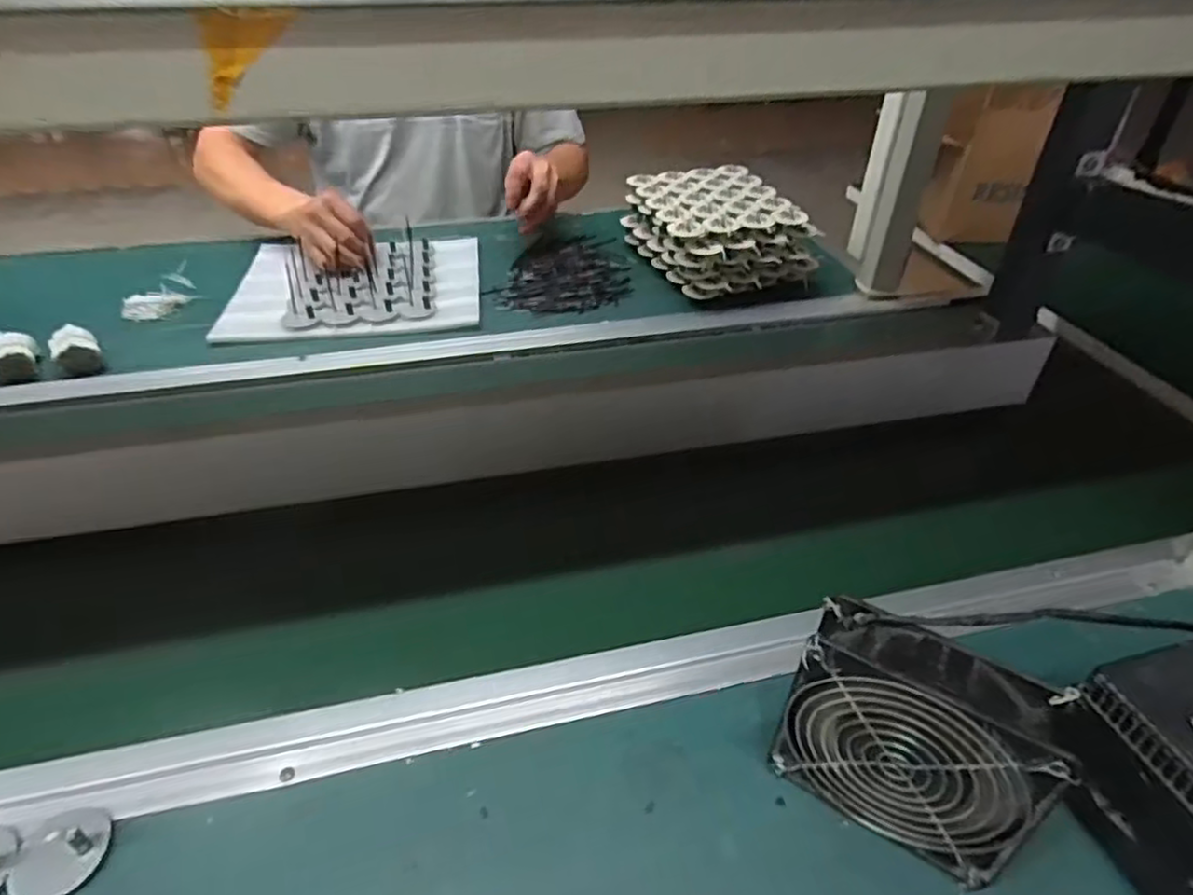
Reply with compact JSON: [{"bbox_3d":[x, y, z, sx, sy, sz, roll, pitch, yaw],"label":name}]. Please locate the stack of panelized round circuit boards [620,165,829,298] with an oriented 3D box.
[{"bbox_3d":[0.158,-0.294,0.903,0.182,0.099,0.232,-13,41,-17],"label":"stack of panelized round circuit boards"}]

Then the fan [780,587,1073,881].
[{"bbox_3d":[0.160,0.150,0.341,0.118,0.116,0.047,25,44,27],"label":"fan"}]

